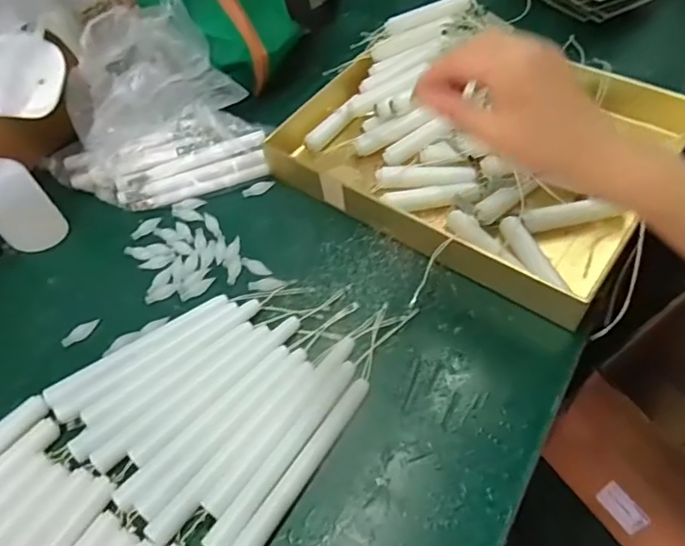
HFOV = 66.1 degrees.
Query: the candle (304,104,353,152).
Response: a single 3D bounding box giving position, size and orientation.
[{"bbox_3d":[-0.014,-0.144,0.523,0.017,0.022,0.056,35,65,26],"label":"candle"}]

